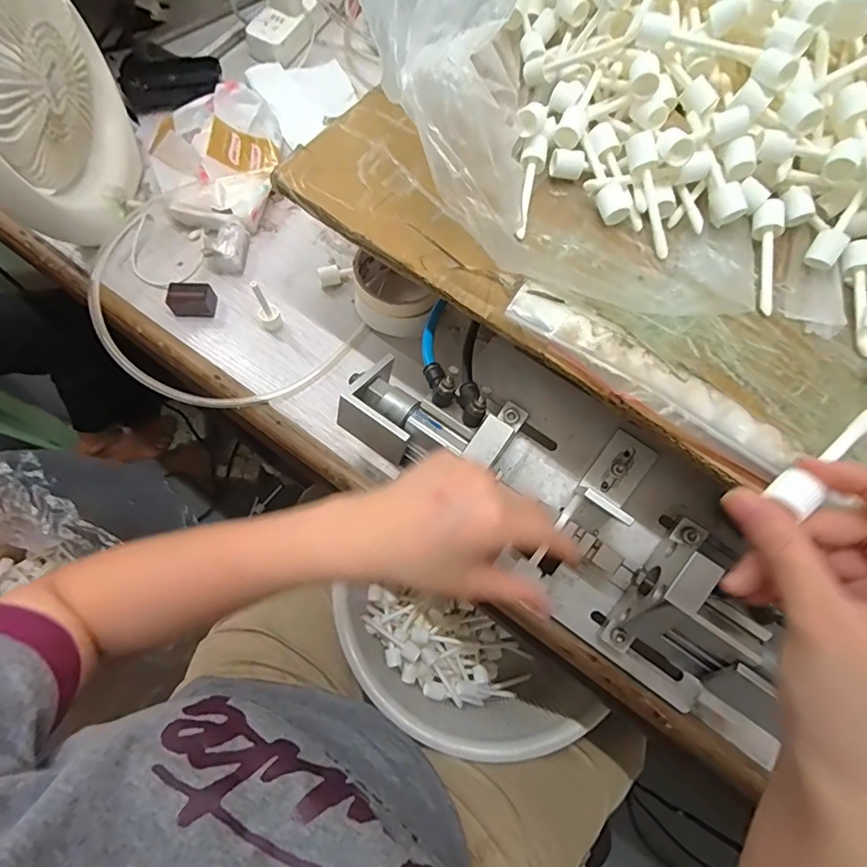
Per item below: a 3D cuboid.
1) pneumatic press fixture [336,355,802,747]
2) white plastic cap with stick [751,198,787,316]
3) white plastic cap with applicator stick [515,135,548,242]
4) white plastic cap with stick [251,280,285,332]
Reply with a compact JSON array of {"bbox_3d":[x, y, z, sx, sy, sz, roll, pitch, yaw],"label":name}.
[{"bbox_3d":[0.095,0.045,0.370,0.336,0.104,0.134,39,74,12],"label":"pneumatic press fixture"},{"bbox_3d":[0.225,-0.120,0.324,0.022,0.015,0.079,13,71,4],"label":"white plastic cap with stick"},{"bbox_3d":[0.068,-0.176,0.345,0.018,0.019,0.084,11,71,3],"label":"white plastic cap with applicator stick"},{"bbox_3d":[-0.155,-0.117,0.447,0.020,0.060,0.015,-29,73,-11],"label":"white plastic cap with stick"}]

